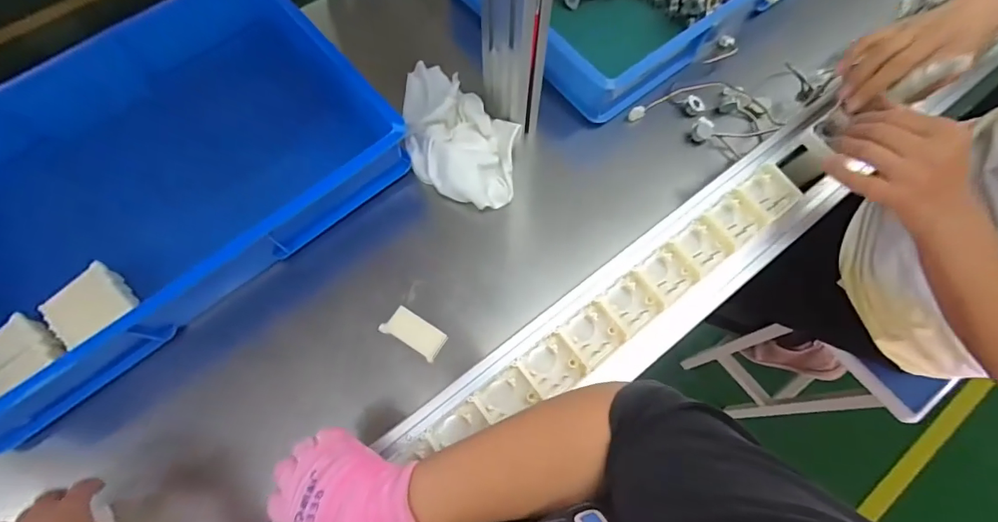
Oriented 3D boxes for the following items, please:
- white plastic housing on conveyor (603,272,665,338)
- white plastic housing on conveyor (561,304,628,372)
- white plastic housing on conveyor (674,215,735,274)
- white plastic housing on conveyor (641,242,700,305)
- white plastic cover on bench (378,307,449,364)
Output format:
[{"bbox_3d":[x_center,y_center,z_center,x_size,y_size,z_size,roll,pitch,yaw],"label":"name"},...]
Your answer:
[{"bbox_3d":[0.132,0.042,0.437,0.050,0.016,0.046,-35,73,-13],"label":"white plastic housing on conveyor"},{"bbox_3d":[0.089,0.071,0.423,0.051,0.013,0.044,-35,73,-13],"label":"white plastic housing on conveyor"},{"bbox_3d":[0.209,-0.013,0.460,0.047,0.027,0.046,-37,73,-13],"label":"white plastic housing on conveyor"},{"bbox_3d":[0.170,0.014,0.448,0.047,0.019,0.047,-34,72,-12],"label":"white plastic housing on conveyor"},{"bbox_3d":[-0.104,0.089,0.546,0.078,0.008,0.038,30,72,11],"label":"white plastic cover on bench"}]

